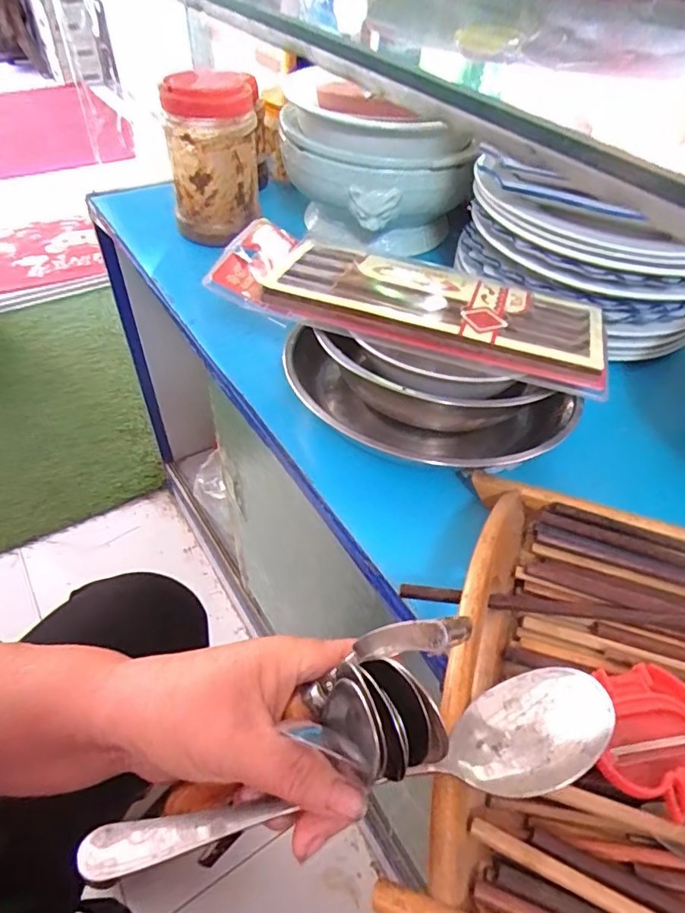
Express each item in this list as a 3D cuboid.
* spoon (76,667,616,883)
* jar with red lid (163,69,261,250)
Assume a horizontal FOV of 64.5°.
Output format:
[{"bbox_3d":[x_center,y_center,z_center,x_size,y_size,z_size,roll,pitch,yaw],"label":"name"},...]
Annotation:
[{"bbox_3d":[0.008,0.129,0.216,0.214,0.035,0.044,-13,50,-8],"label":"spoon"},{"bbox_3d":[-0.137,-0.313,0.582,0.091,0.149,0.082,-7,48,-10],"label":"jar with red lid"}]

